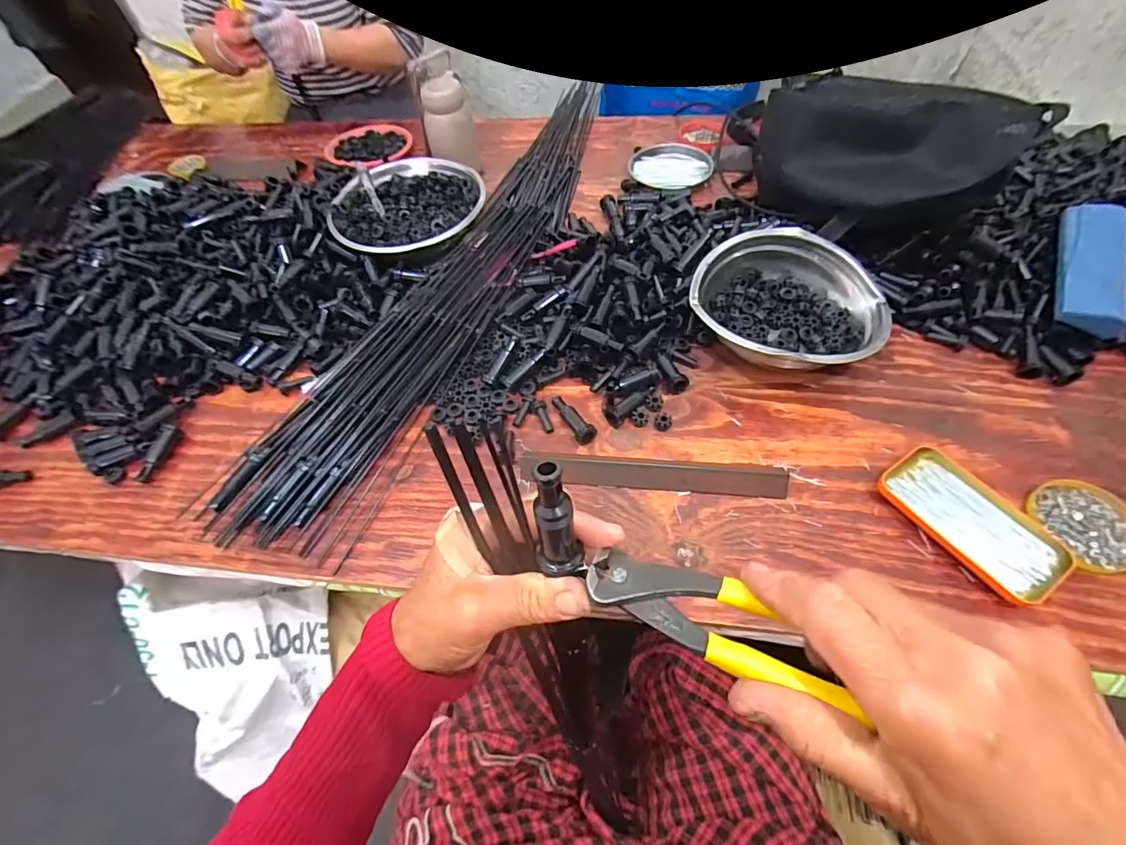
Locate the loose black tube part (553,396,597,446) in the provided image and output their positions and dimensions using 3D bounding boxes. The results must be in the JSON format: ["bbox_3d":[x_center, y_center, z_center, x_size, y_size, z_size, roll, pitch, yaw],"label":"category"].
[{"bbox_3d":[0.013,-0.008,0.523,0.025,0.026,0.067,-23,57,-11],"label":"loose black tube part"}]

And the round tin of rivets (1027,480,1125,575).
[{"bbox_3d":[0.470,0.091,0.430,0.078,0.014,0.083,-2,56,3],"label":"round tin of rivets"}]

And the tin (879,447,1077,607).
[{"bbox_3d":[0.369,0.087,0.433,0.082,0.019,0.140,-30,59,-15],"label":"tin"}]

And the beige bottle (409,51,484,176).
[{"bbox_3d":[-0.191,-0.501,0.795,0.083,0.156,0.101,-12,56,-4],"label":"beige bottle"}]

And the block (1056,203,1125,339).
[{"bbox_3d":[0.585,-0.175,0.525,0.059,0.023,0.166,17,71,15],"label":"block"}]

